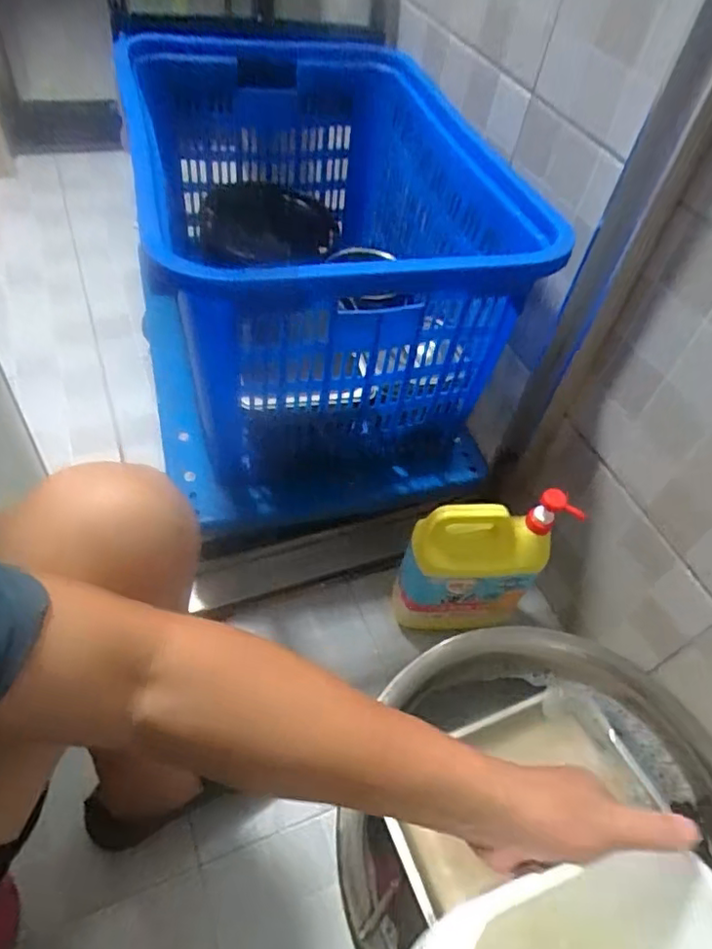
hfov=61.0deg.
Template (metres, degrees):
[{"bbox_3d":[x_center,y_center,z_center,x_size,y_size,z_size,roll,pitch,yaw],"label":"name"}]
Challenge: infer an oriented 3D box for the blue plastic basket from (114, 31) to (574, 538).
[{"bbox_3d":[-0.073,-0.345,0.985,0.472,0.424,0.752,-7,51,-14],"label":"blue plastic basket"}]

